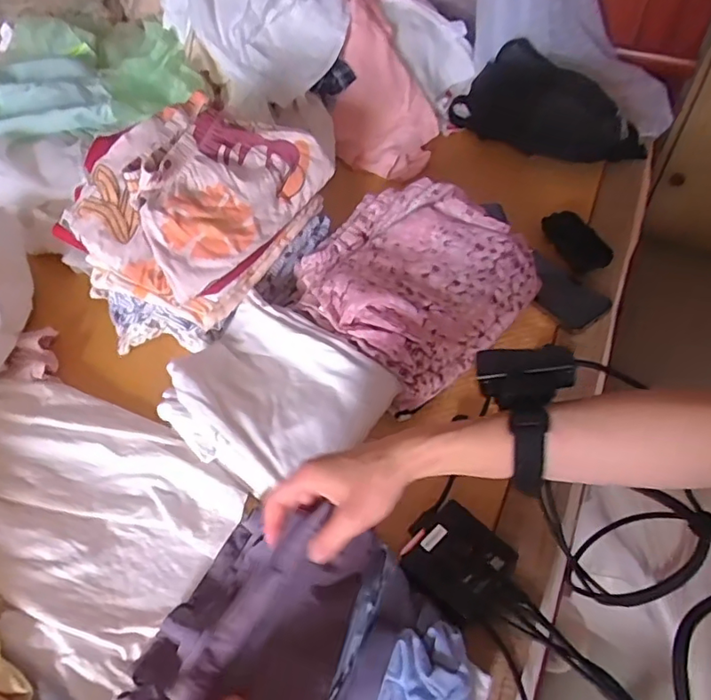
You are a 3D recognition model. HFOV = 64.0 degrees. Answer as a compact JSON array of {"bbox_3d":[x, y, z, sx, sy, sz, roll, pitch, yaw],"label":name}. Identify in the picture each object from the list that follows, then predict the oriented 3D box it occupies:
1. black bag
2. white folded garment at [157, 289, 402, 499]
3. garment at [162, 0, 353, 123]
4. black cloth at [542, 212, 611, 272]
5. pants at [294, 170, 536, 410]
[{"bbox_3d":[0.301,-0.390,0.907,0.296,0.112,0.110,30,58,22],"label":"black bag"},{"bbox_3d":[-0.086,0.046,0.604,0.207,0.051,0.183,32,59,23],"label":"white folded garment"},{"bbox_3d":[-0.175,-0.580,0.961,0.243,0.157,0.388,-24,55,-17],"label":"garment"},{"bbox_3d":[0.304,-0.153,0.779,0.065,0.018,0.100,-21,55,-15],"label":"black cloth"},{"bbox_3d":[0.064,-0.088,0.683,0.239,0.075,0.242,36,61,25],"label":"pants"}]

